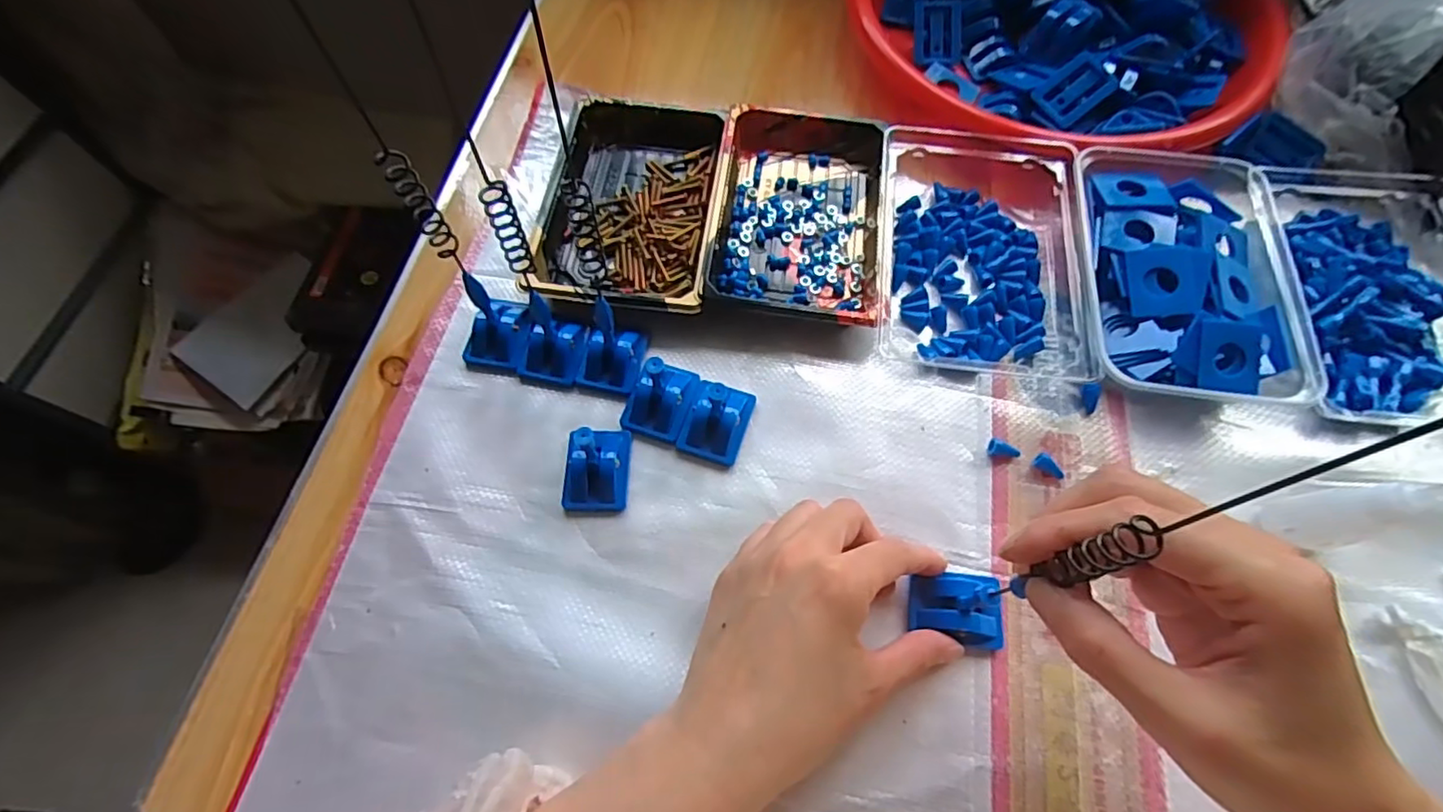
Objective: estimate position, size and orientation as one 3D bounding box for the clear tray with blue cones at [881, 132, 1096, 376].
[{"bbox_3d":[0.157,-0.104,0.382,0.113,0.035,0.177,3,65,2],"label":"clear tray with blue cones"}]

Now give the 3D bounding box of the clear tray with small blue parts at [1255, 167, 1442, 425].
[{"bbox_3d":[0.388,-0.072,0.364,0.128,0.033,0.184,2,65,1],"label":"clear tray with small blue parts"}]

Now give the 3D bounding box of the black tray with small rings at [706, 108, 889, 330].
[{"bbox_3d":[0.051,-0.123,0.393,0.106,0.030,0.156,6,65,3],"label":"black tray with small rings"}]

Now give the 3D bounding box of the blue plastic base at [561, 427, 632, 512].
[{"bbox_3d":[-0.067,0.030,0.329,0.033,0.026,0.046,0,65,1],"label":"blue plastic base"}]

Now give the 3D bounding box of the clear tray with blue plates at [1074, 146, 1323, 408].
[{"bbox_3d":[0.263,-0.075,0.364,0.114,0.036,0.165,6,65,3],"label":"clear tray with blue plates"}]

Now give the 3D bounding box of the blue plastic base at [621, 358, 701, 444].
[{"bbox_3d":[-0.034,-0.006,0.346,0.032,0.025,0.045,19,66,9],"label":"blue plastic base"}]

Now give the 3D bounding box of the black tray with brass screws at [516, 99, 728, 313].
[{"bbox_3d":[-0.058,-0.131,0.401,0.112,0.024,0.160,6,65,3],"label":"black tray with brass screws"}]

